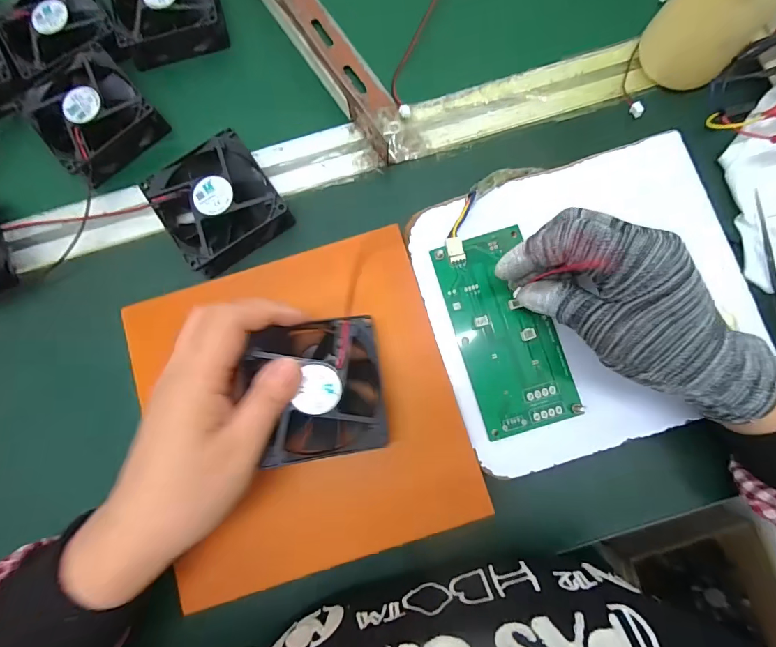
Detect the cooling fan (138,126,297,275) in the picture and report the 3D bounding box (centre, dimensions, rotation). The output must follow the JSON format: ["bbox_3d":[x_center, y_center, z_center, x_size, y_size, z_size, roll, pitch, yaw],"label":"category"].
[{"bbox_3d":[-0.124,-0.089,0.296,0.078,0.026,0.081,-34,80,-2],"label":"cooling fan"}]

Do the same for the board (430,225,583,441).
[{"bbox_3d":[0.077,0.004,0.271,0.065,0.007,0.134,-21,83,0],"label":"board"}]

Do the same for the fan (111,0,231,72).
[{"bbox_3d":[-0.179,-0.260,0.330,0.078,0.033,0.079,-17,80,1],"label":"fan"}]

